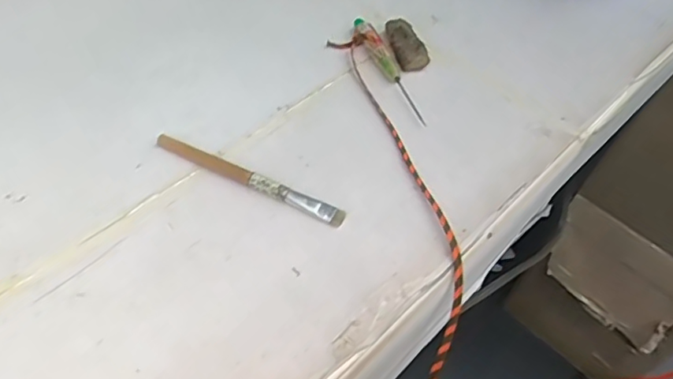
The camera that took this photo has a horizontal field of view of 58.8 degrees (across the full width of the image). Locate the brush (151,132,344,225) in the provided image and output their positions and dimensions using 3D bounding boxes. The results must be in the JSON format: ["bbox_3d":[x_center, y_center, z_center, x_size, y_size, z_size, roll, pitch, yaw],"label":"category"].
[{"bbox_3d":[-0.054,-0.008,0.366,0.130,0.007,0.012,23,54,16],"label":"brush"}]

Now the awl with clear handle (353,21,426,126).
[{"bbox_3d":[0.037,-0.091,0.433,0.013,0.008,0.118,-15,53,-14],"label":"awl with clear handle"}]

